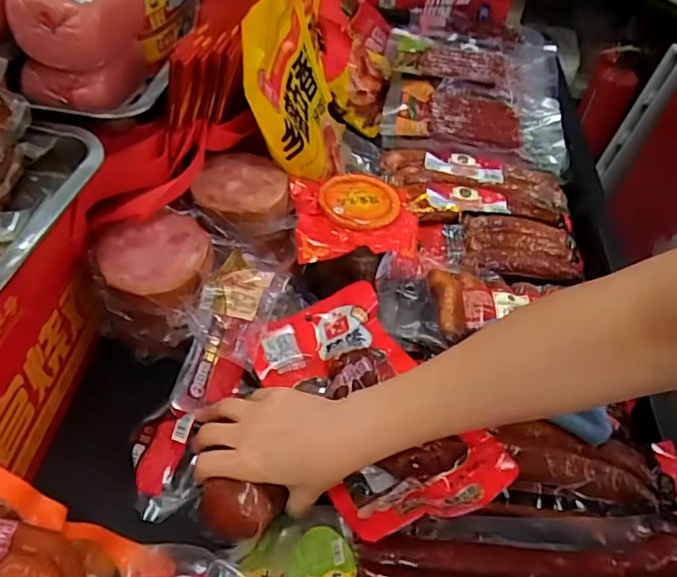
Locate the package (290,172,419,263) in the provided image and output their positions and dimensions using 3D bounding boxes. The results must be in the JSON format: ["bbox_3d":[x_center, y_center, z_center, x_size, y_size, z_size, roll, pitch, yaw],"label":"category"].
[{"bbox_3d":[0.016,-0.075,0.563,0.120,0.033,0.098,-1,47,-9],"label":"package"}]

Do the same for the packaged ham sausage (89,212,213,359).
[{"bbox_3d":[-0.167,0.002,0.519,0.104,0.111,0.102,10,47,2],"label":"packaged ham sausage"}]

